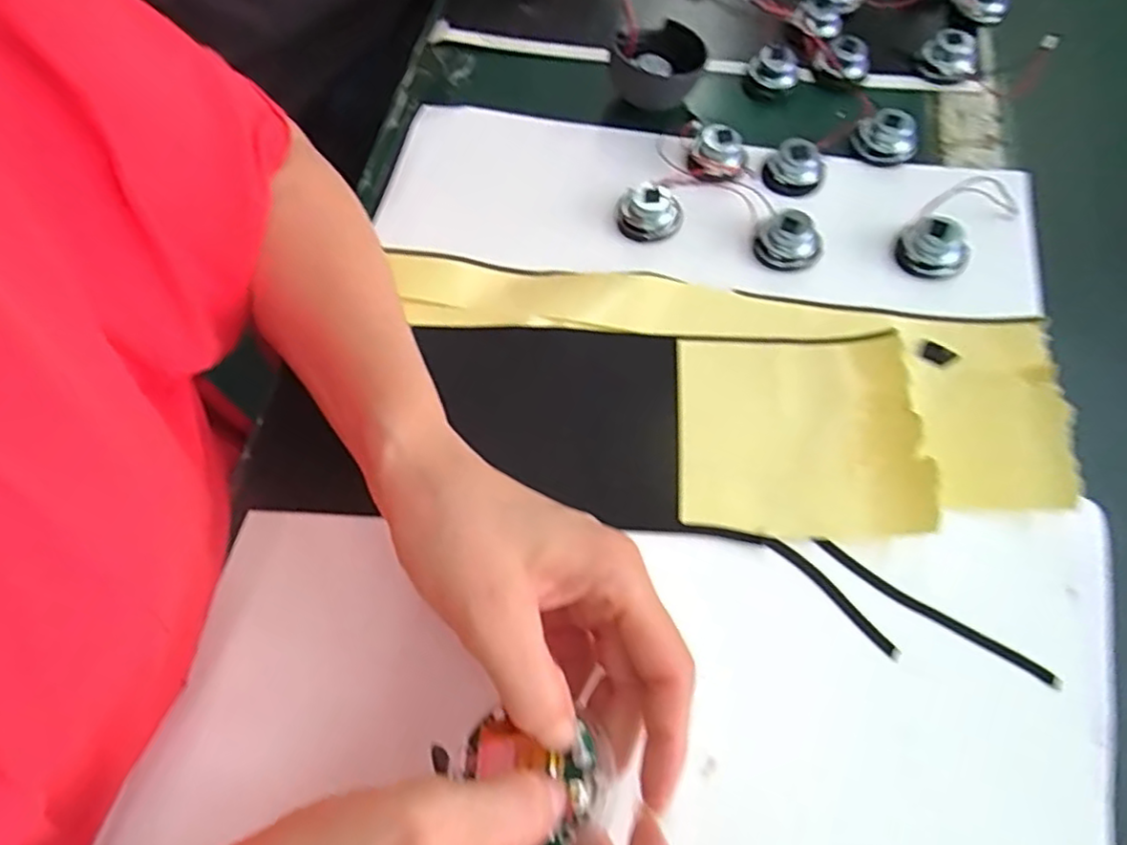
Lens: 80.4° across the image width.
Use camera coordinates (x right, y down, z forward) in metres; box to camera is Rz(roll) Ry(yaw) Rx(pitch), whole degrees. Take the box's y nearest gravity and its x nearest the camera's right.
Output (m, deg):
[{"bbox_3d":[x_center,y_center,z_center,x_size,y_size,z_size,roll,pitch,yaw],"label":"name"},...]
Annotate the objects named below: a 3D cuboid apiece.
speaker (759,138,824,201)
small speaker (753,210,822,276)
[{"bbox_3d":[0.136,-0.151,0.394,0.029,0.017,0.029,-34,67,-14],"label":"speaker"},{"bbox_3d":[0.125,-0.100,0.369,0.035,0.017,0.031,28,68,15],"label":"small speaker"}]

